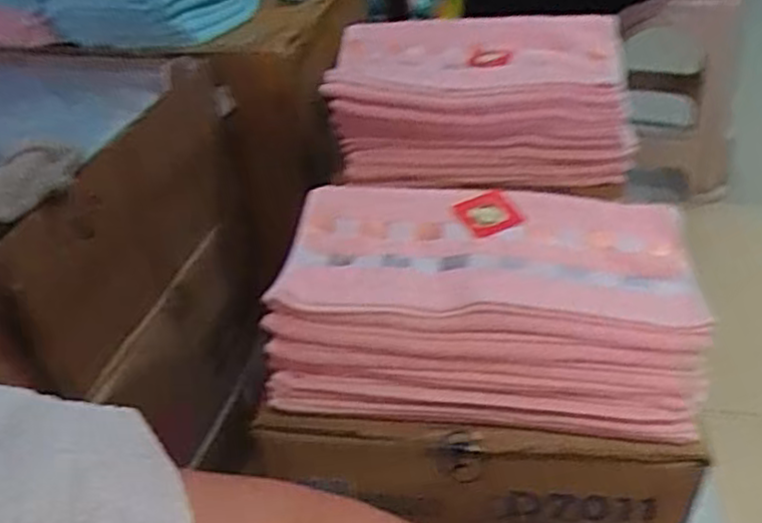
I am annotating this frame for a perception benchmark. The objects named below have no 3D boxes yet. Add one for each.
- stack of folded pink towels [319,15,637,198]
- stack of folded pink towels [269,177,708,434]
[{"bbox_3d":[0.115,-0.201,0.875,0.341,0.140,0.186,-2,38,4],"label":"stack of folded pink towels"},{"bbox_3d":[0.086,0.029,0.611,0.337,0.092,0.201,3,38,10],"label":"stack of folded pink towels"}]

